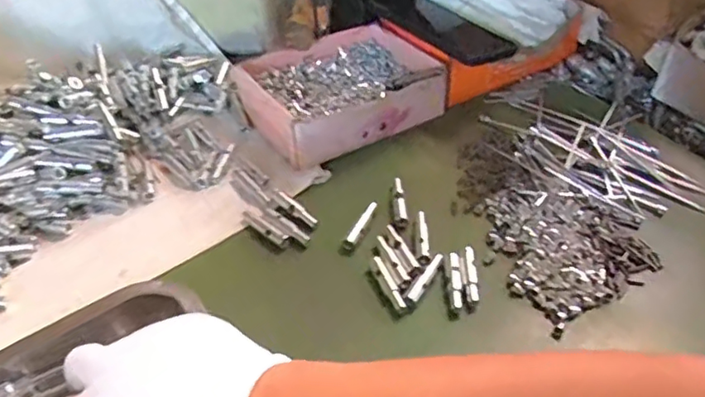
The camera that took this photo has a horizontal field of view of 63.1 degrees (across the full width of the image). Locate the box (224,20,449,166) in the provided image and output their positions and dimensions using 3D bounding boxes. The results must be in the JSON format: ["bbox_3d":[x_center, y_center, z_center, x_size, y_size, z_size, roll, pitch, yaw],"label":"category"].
[{"bbox_3d":[-0.014,-0.116,0.594,0.188,0.050,0.154,-25,49,-23],"label":"box"}]

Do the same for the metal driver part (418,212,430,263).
[{"bbox_3d":[0.058,0.031,0.471,0.009,0.004,0.057,3,44,3],"label":"metal driver part"}]

